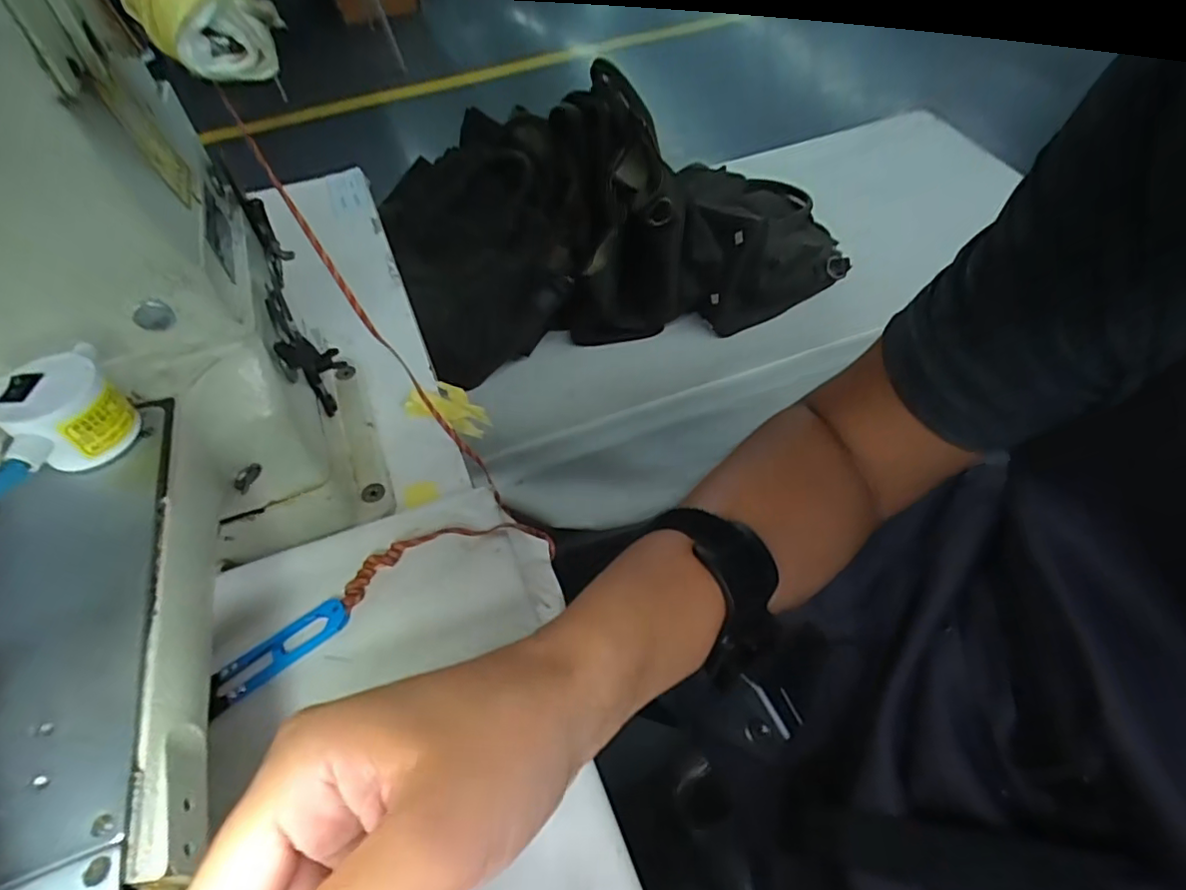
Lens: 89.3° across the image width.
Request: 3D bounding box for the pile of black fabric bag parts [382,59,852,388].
[{"bbox_3d":[0.040,-0.300,0.743,0.548,0.240,0.248,-15,55,-9],"label":"pile of black fabric bag parts"}]

